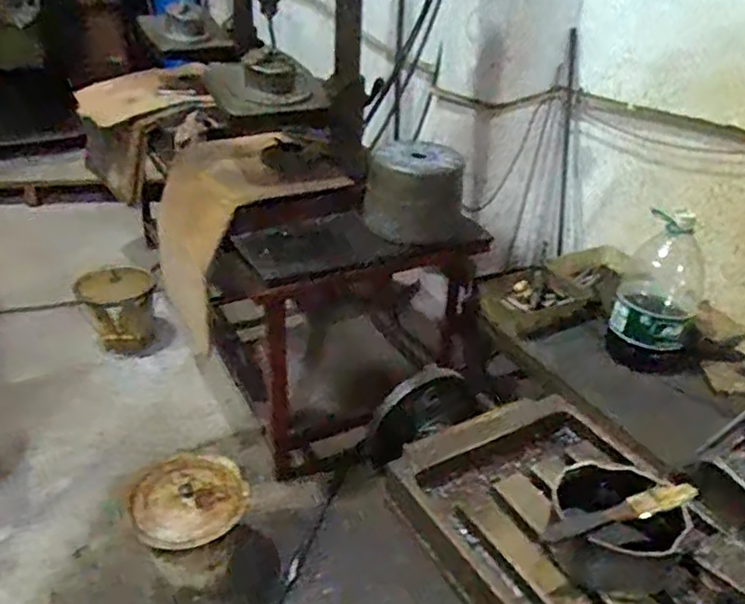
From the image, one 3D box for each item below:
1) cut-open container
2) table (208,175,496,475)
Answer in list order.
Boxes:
[{"bbox_3d":[0.213,0.199,0.582,0.123,0.065,0.102,5,32,3],"label":"cut-open container"},{"bbox_3d":[-0.137,-0.010,1.946,0.619,0.714,0.612,-15,36,-27],"label":"table"}]

